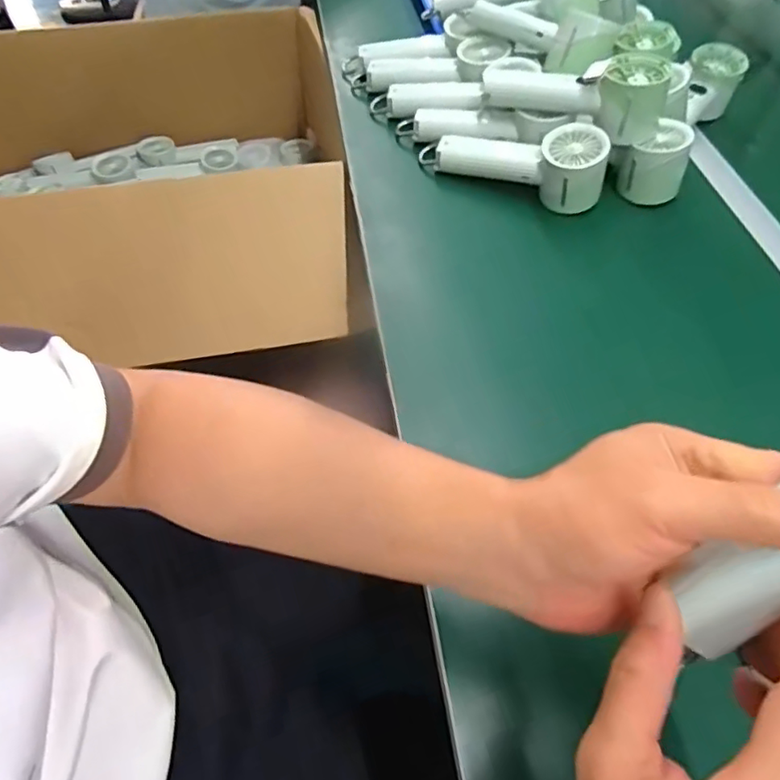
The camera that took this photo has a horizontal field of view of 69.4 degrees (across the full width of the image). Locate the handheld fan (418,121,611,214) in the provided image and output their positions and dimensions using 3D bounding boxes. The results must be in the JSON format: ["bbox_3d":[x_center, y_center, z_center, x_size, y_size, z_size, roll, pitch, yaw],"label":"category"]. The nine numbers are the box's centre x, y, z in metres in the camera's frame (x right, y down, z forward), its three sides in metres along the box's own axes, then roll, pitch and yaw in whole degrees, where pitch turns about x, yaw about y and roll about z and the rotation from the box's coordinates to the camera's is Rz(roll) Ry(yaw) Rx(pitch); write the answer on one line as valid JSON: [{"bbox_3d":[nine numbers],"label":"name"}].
[{"bbox_3d":[0.128,-0.241,0.600,0.200,0.070,0.056,18,55,26],"label":"handheld fan"}]

